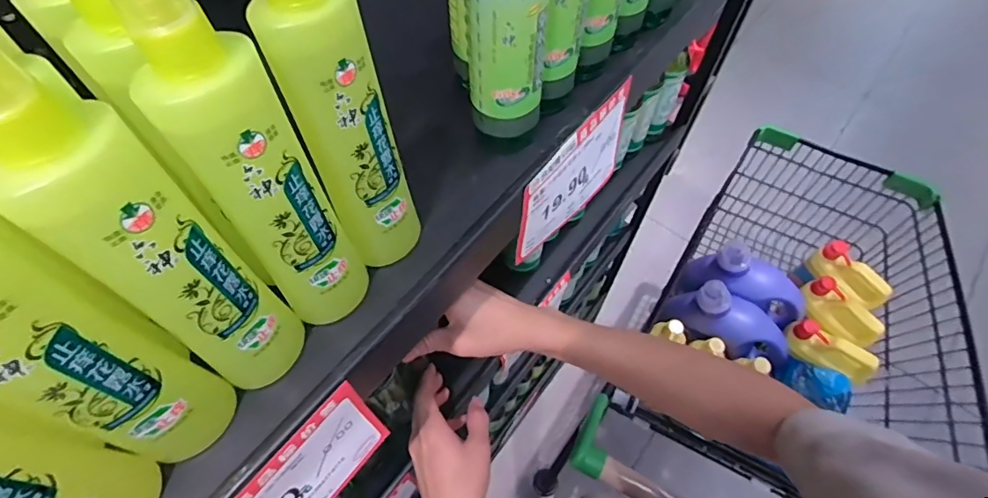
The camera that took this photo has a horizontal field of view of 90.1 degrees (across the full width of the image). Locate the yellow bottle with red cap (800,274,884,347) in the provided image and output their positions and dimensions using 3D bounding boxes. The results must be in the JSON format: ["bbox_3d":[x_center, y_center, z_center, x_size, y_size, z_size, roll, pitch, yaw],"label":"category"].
[{"bbox_3d":[0.666,0.120,0.945,0.063,0.059,0.147,-35,67,-22],"label":"yellow bottle with red cap"}]

